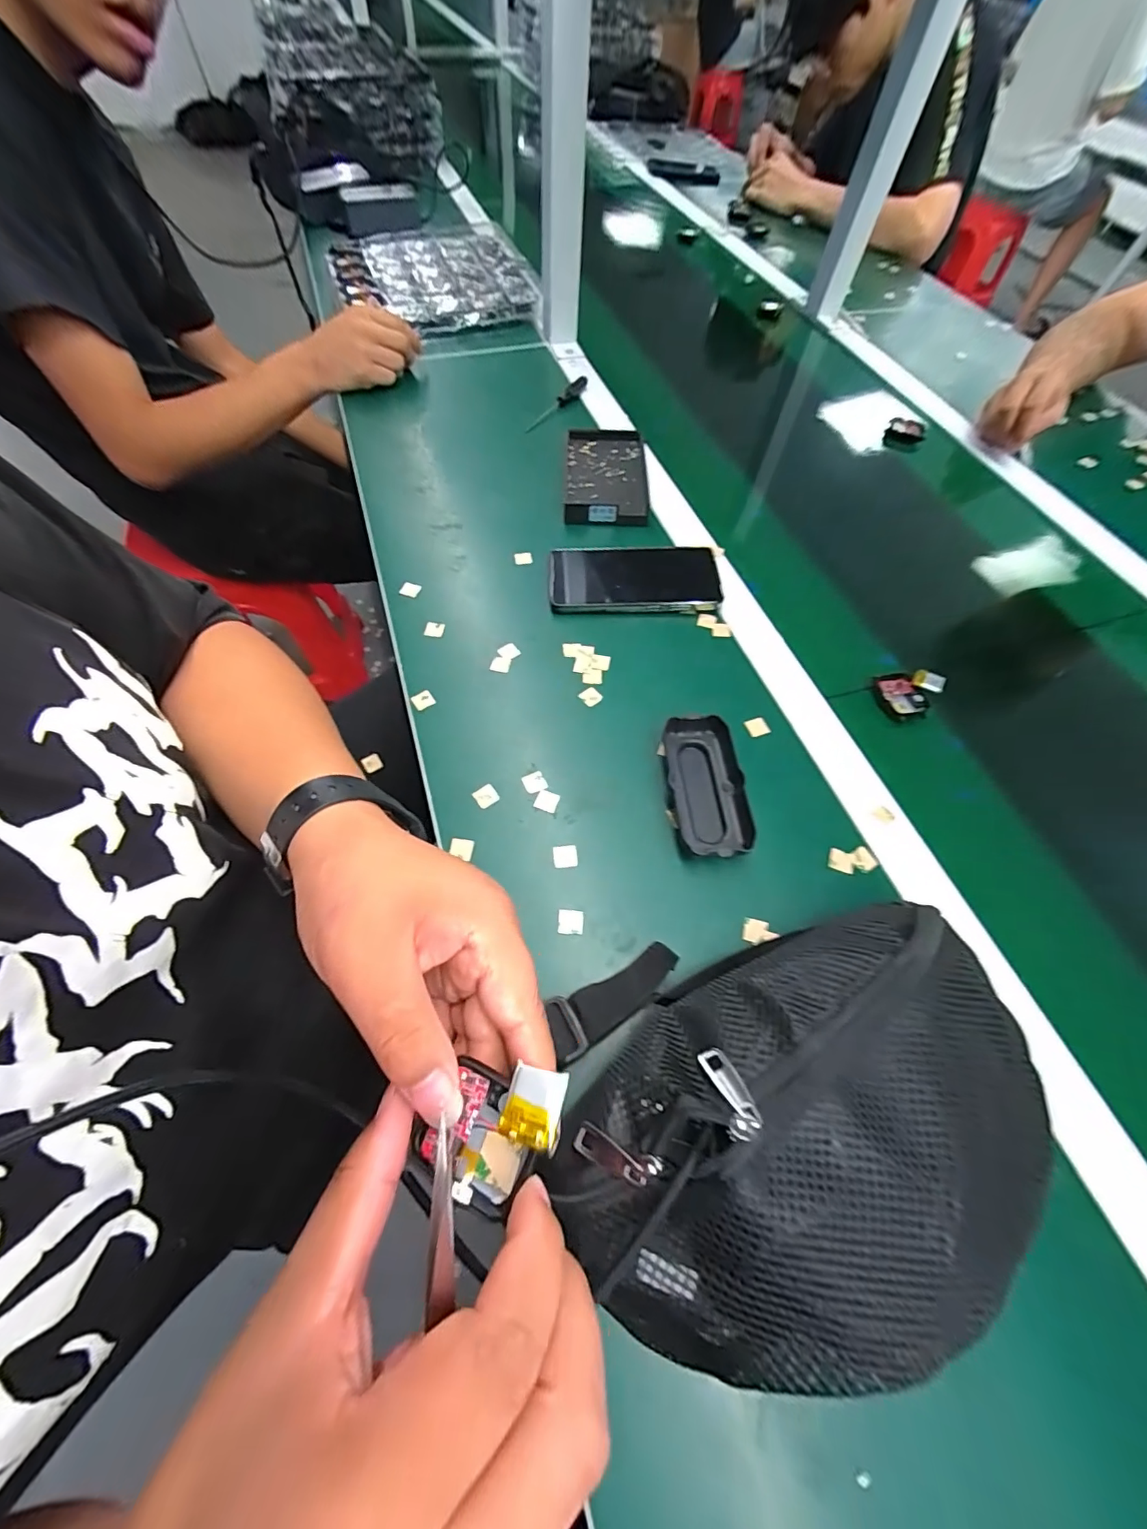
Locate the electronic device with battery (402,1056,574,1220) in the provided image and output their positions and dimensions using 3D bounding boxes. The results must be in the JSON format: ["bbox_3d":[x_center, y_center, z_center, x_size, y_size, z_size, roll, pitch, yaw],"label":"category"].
[{"bbox_3d":[-0.029,0.124,0.168,0.043,0.023,0.046,23,62,10],"label":"electronic device with battery"}]

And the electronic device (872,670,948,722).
[{"bbox_3d":[0.294,-0.062,0.427,0.051,0.018,0.041,-1,61,-3],"label":"electronic device"}]

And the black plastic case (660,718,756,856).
[{"bbox_3d":[0.099,0.018,0.368,0.056,0.027,0.109,-3,61,-4],"label":"black plastic case"}]

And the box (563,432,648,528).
[{"bbox_3d":[0.037,-0.321,0.547,0.088,0.022,0.136,2,61,-1],"label":"box"}]

